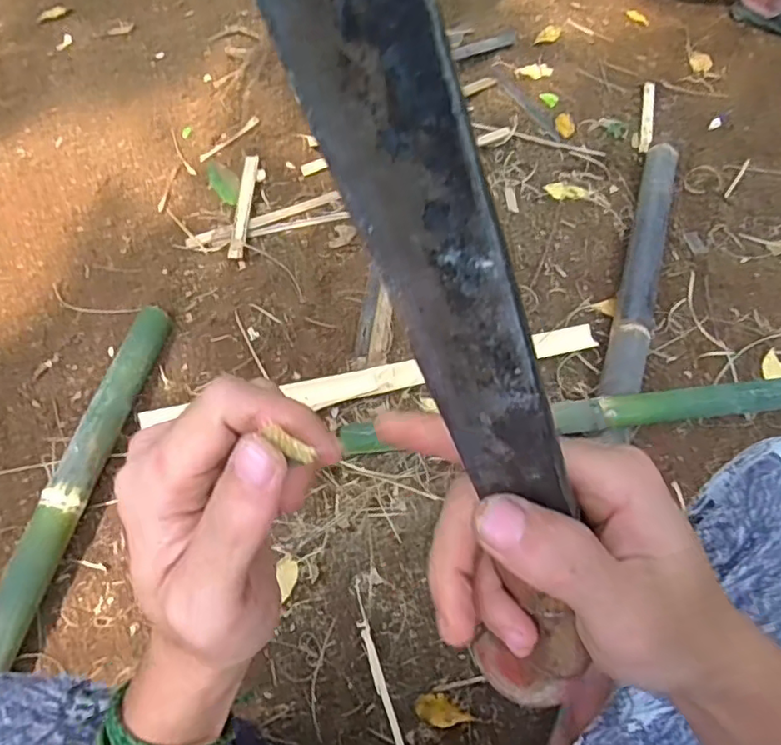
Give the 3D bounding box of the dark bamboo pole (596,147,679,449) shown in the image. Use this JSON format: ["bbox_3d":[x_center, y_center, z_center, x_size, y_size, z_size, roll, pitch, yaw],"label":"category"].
[{"bbox_3d":[0.444,-0.166,1.054,0.067,0.058,0.703,17,59,9],"label":"dark bamboo pole"}]

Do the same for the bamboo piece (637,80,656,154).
[{"bbox_3d":[0.578,-0.570,1.332,0.030,0.015,0.250,13,59,7],"label":"bamboo piece"}]

